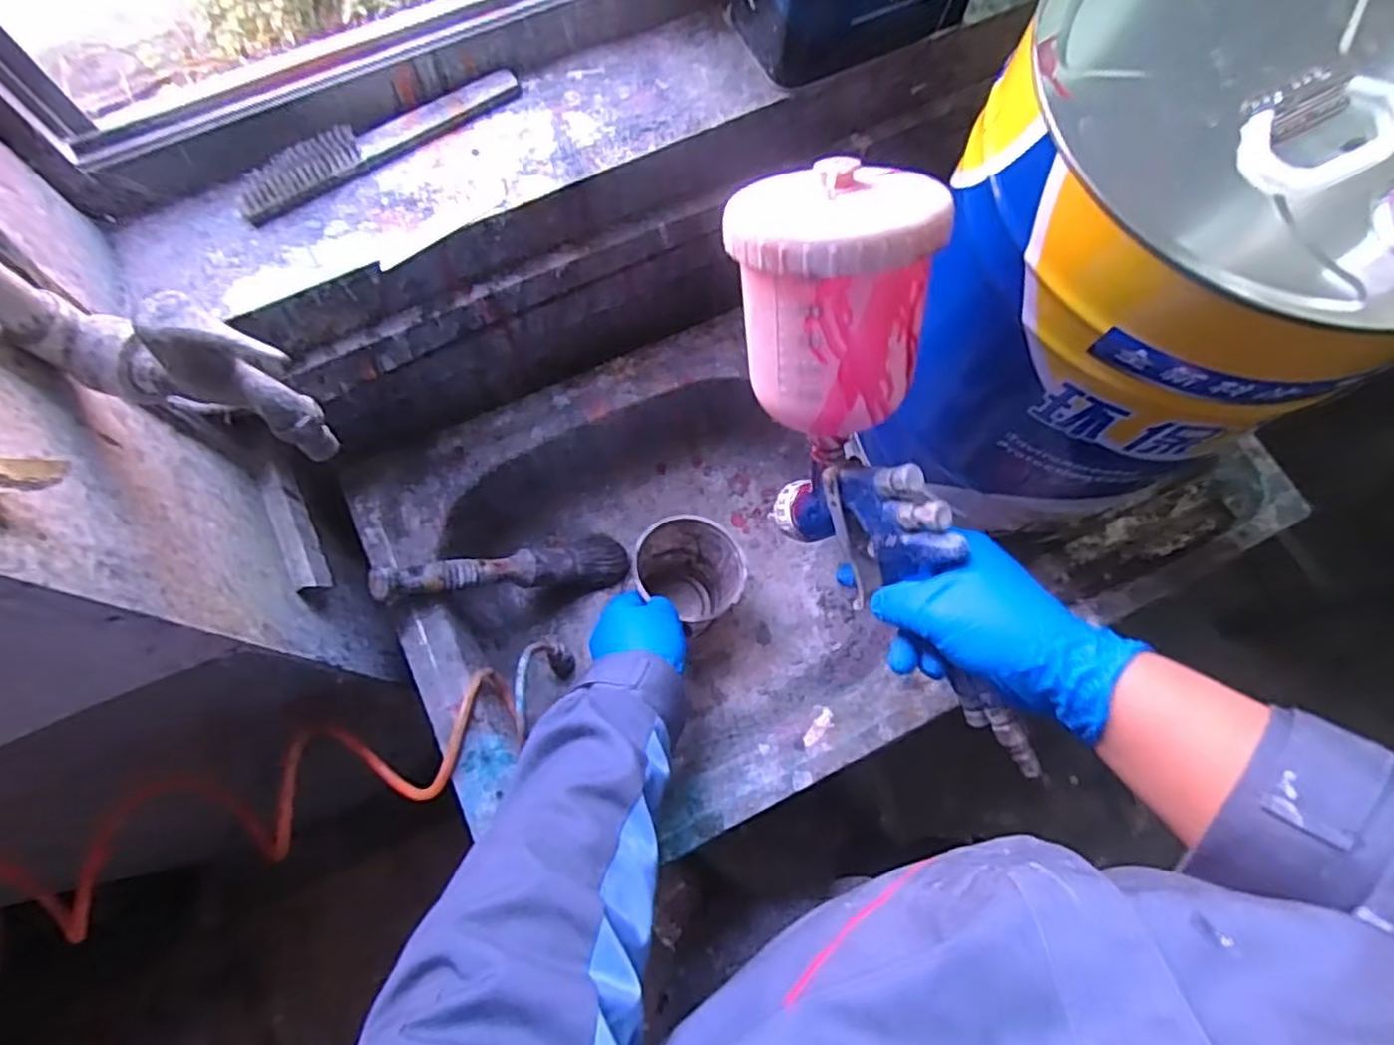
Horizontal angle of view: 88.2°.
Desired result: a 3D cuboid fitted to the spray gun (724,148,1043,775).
[{"bbox_3d":[0.103,-0.025,0.399,0.089,0.301,0.152,-25,31,-9],"label":"spray gun"}]

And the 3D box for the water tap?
[{"bbox_3d":[-0.233,-0.069,0.331,0.123,0.080,0.033,15,72,4],"label":"water tap"}]

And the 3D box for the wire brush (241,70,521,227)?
[{"bbox_3d":[-0.212,-0.260,0.485,0.199,0.018,0.029,-34,75,-11],"label":"wire brush"}]

